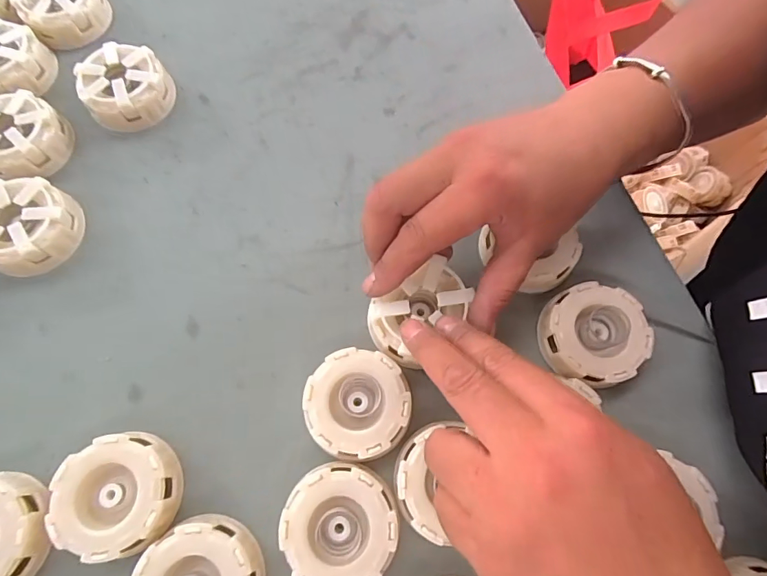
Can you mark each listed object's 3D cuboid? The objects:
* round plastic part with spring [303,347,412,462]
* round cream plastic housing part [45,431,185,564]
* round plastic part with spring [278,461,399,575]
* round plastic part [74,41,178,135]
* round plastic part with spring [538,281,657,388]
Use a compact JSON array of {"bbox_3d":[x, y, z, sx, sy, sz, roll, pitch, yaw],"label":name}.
[{"bbox_3d":[-0.015,0.068,0.260,0.058,0.023,0.059,1,71,-2],"label":"round plastic part with spring"},{"bbox_3d":[-0.142,0.111,0.240,0.059,0.023,0.058,-4,71,-4],"label":"round cream plastic housing part"},{"bbox_3d":[-0.023,0.127,0.239,0.058,0.023,0.059,1,71,-2],"label":"round plastic part with spring"},{"bbox_3d":[-0.185,-0.145,0.320,0.057,0.028,0.053,1,71,-2],"label":"round plastic part"},{"bbox_3d":[0.129,0.028,0.274,0.060,0.022,0.061,1,71,-2],"label":"round plastic part with spring"}]

